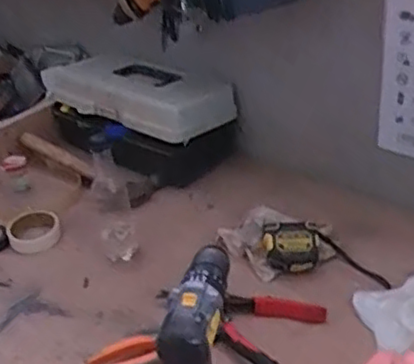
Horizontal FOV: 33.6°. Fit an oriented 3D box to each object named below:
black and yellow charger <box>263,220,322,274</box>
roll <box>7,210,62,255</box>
[{"bbox_3d":[0.134,0.094,1.044,0.097,0.050,0.064,-4,32,3],"label":"black and yellow charger"},{"bbox_3d":[-0.293,0.080,1.166,0.088,0.034,0.088,-11,32,-7],"label":"roll"}]

